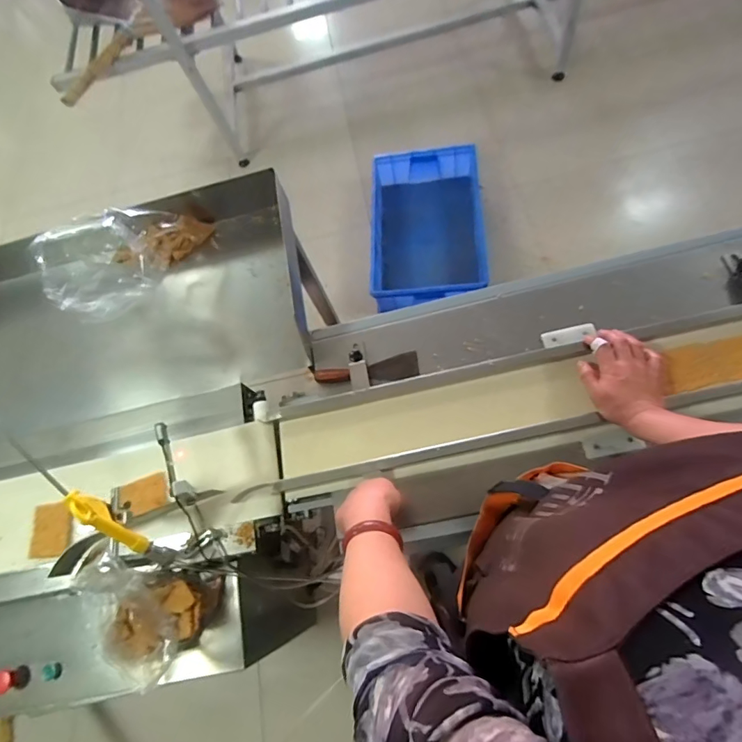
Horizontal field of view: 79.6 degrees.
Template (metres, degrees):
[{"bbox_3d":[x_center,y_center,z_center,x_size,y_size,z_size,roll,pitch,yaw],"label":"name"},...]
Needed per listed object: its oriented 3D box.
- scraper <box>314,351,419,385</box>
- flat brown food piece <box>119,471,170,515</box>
[{"bbox_3d":[-0.007,0.000,0.771,0.177,0.020,0.050,-10,67,6],"label":"scraper"},{"bbox_3d":[-0.379,0.205,0.746,0.078,0.012,0.060,-17,69,-4],"label":"flat brown food piece"}]

